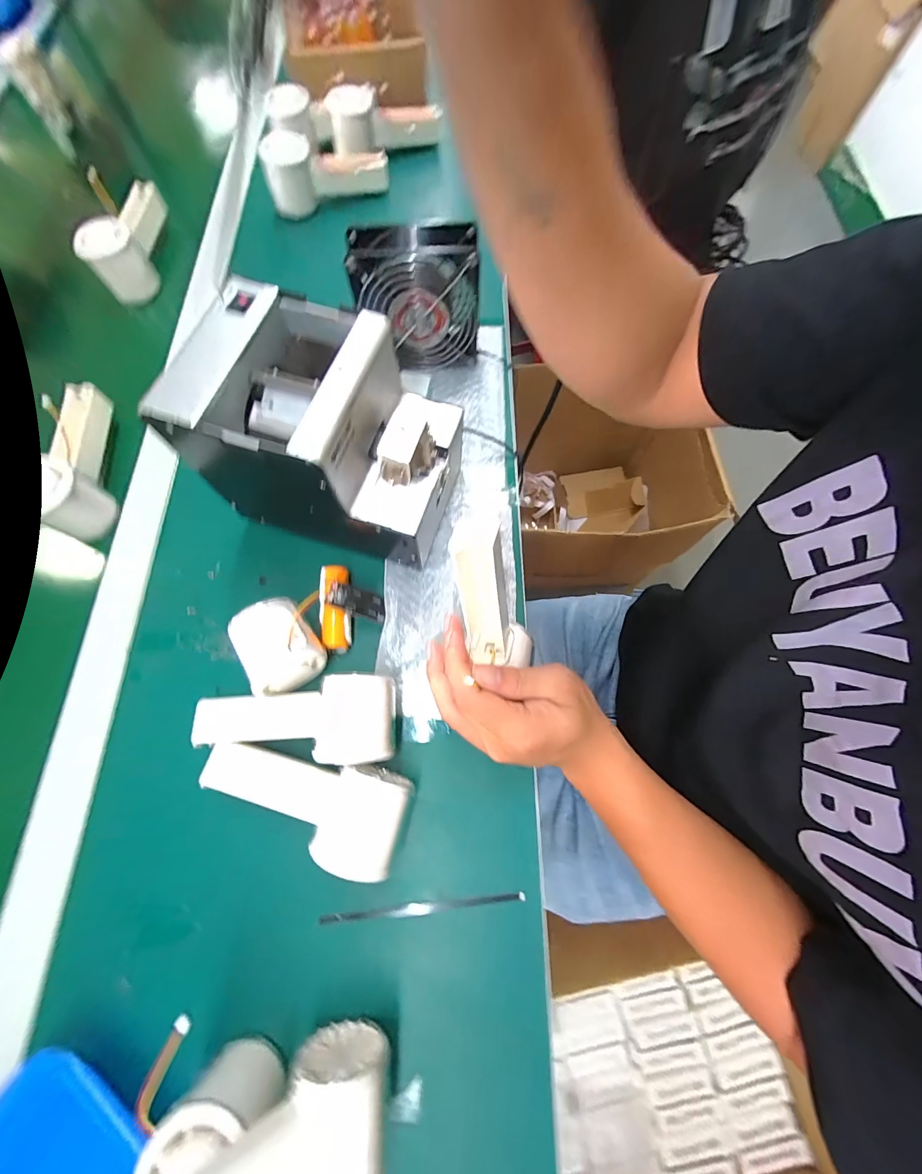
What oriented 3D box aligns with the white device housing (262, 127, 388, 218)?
[{"bbox_3d":[-0.175,-0.544,0.516,0.152,0.060,0.048,-8,72,-2],"label":"white device housing"}]

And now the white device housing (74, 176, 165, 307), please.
[{"bbox_3d":[-0.407,-0.429,0.481,0.051,0.063,0.155,-4,72,-1],"label":"white device housing"}]

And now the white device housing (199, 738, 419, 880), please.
[{"bbox_3d":[-0.114,0.154,0.287,0.152,0.052,0.061,10,72,4],"label":"white device housing"}]

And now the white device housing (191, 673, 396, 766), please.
[{"bbox_3d":[-0.127,0.099,0.308,0.153,0.046,0.062,1,72,1],"label":"white device housing"}]

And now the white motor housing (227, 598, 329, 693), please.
[{"bbox_3d":[-0.145,0.049,0.322,0.057,0.050,0.066,-24,73,-7],"label":"white motor housing"}]

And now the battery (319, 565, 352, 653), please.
[{"bbox_3d":[-0.108,0.018,0.345,0.023,0.029,0.074,-7,72,-2],"label":"battery"}]

